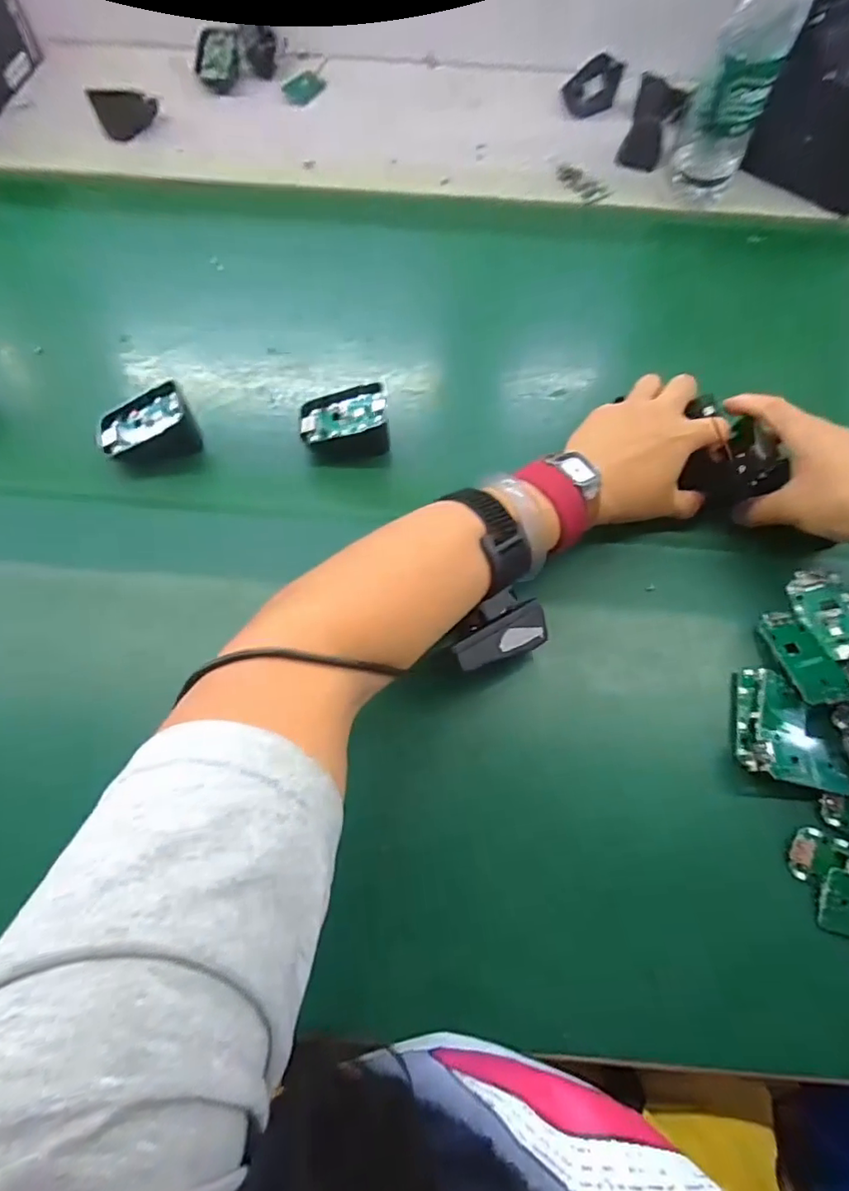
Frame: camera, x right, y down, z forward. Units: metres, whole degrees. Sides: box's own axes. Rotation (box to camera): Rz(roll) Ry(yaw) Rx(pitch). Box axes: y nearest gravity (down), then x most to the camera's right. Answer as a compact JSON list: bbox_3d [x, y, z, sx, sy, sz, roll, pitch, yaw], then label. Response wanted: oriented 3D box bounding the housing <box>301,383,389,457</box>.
[{"bbox_3d":[-0.060,-0.130,0.420,0.068,0.035,0.050,-3,65,-5],"label":"housing"}]

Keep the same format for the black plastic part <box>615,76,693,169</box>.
[{"bbox_3d":[0.248,-0.512,0.607,0.054,0.020,0.128,21,81,9],"label":"black plastic part"}]

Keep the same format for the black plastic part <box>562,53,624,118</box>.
[{"bbox_3d":[0.195,-0.588,0.639,0.065,0.010,0.055,-13,97,17],"label":"black plastic part"}]

